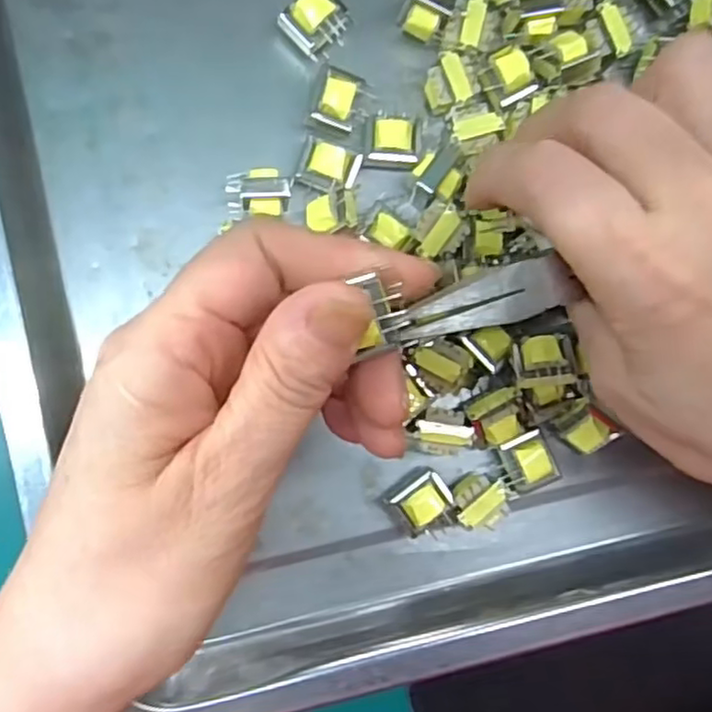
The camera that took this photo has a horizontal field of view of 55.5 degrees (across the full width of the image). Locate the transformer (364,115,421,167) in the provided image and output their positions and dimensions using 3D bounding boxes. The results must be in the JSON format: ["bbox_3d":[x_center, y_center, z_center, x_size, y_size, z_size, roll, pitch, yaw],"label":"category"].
[{"bbox_3d":[0.013,-0.074,0.235,0.017,0.010,0.016,5,89,-8],"label":"transformer"}]

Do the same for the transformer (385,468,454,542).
[{"bbox_3d":[0.023,0.051,0.235,0.020,0.015,0.019,-35,94,-7],"label":"transformer"}]

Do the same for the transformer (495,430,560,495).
[{"bbox_3d":[0.059,0.037,0.240,0.017,0.017,0.020,-26,93,-7],"label":"transformer"}]

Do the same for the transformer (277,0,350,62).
[{"bbox_3d":[-0.014,-0.115,0.234,0.018,0.016,0.021,38,85,-6],"label":"transformer"}]

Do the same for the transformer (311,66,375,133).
[{"bbox_3d":[-0.005,-0.087,0.236,0.017,0.015,0.020,18,87,-7],"label":"transformer"}]

